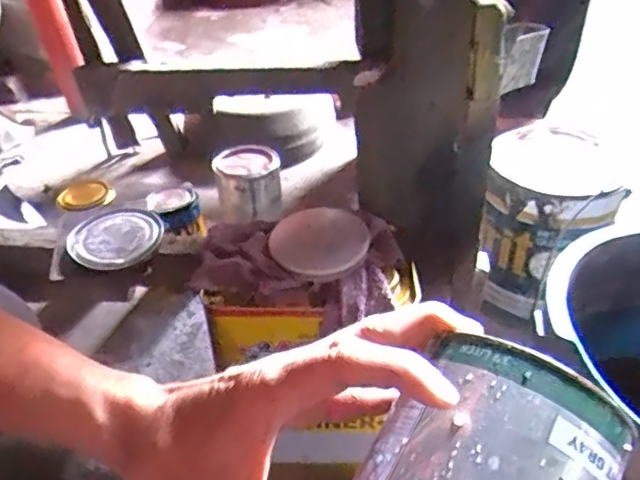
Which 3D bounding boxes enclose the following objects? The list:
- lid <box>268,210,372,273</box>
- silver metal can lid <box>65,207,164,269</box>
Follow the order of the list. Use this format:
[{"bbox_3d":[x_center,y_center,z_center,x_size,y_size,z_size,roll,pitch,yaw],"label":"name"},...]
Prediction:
[{"bbox_3d":[-0.001,0.000,0.461,0.076,0.011,0.076,-3,38,-2],"label":"lid"},{"bbox_3d":[-0.215,-0.004,0.612,0.094,0.013,0.090,-1,38,1],"label":"silver metal can lid"}]

